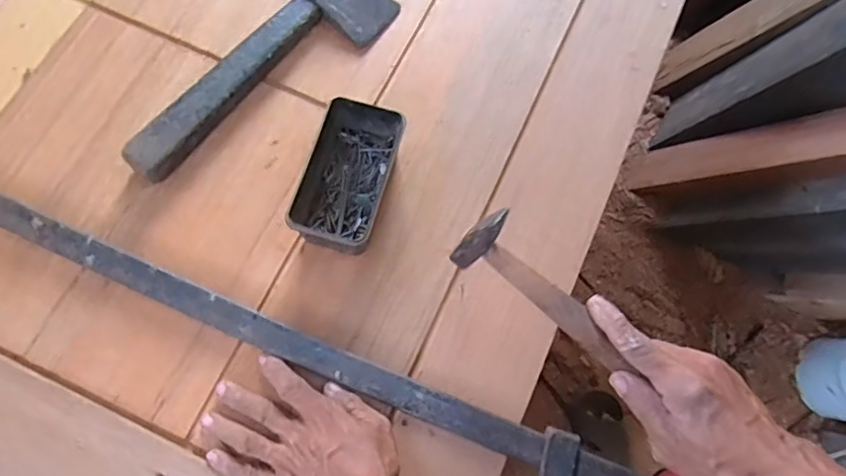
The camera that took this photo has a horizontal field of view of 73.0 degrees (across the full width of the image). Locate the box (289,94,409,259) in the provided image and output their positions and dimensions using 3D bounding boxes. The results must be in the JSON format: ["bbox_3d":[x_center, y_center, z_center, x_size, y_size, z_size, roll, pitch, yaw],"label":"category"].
[{"bbox_3d":[-0.076,-0.060,0.571,0.083,0.056,0.141,20,74,2],"label":"box"}]

